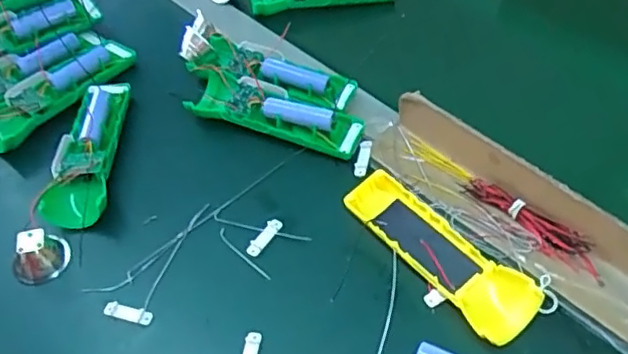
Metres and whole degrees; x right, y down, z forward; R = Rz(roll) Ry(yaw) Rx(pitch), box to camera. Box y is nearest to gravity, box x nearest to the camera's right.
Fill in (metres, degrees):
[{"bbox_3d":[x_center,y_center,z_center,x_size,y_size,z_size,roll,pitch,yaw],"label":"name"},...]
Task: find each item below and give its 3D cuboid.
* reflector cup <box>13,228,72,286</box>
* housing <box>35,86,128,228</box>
[{"bbox_3d":[-0.219,0.062,0.489,0.043,0.033,0.038,-29,54,-19],"label":"reflector cup"},{"bbox_3d":[-0.201,-0.031,0.552,0.054,0.027,0.158,-6,50,0],"label":"housing"}]

